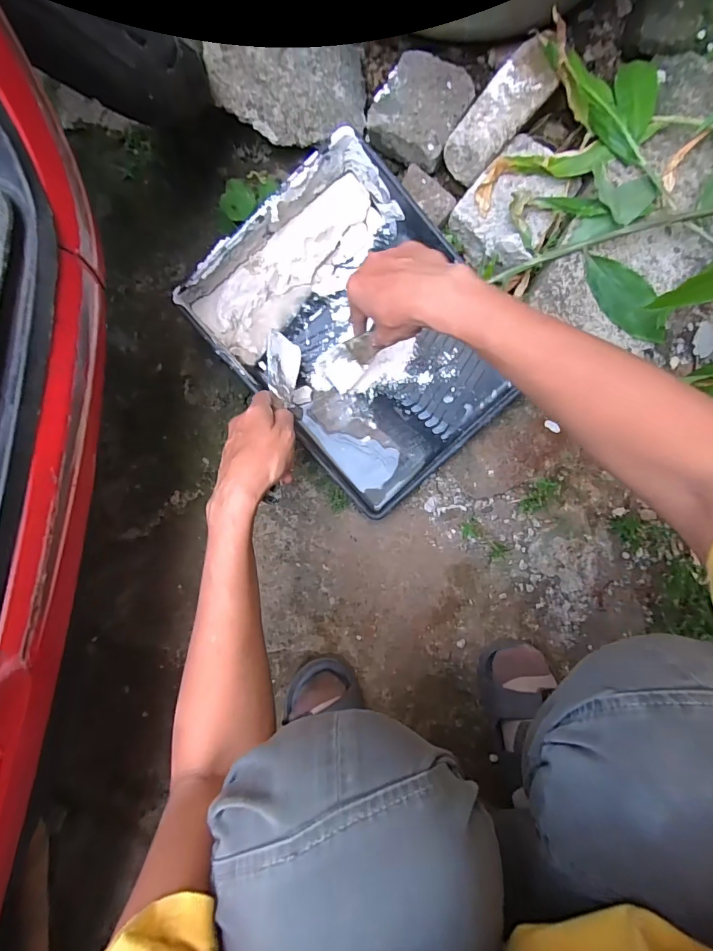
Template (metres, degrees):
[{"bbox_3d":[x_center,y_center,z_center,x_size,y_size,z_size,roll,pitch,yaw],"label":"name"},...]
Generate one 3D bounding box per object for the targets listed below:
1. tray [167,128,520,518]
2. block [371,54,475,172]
[{"bbox_3d":[0.004,-0.162,0.522,0.273,0.096,0.348,-41,89,-3],"label":"tray"},{"bbox_3d":[0.082,-0.473,0.560,0.106,0.037,0.122,28,87,0],"label":"block"}]

